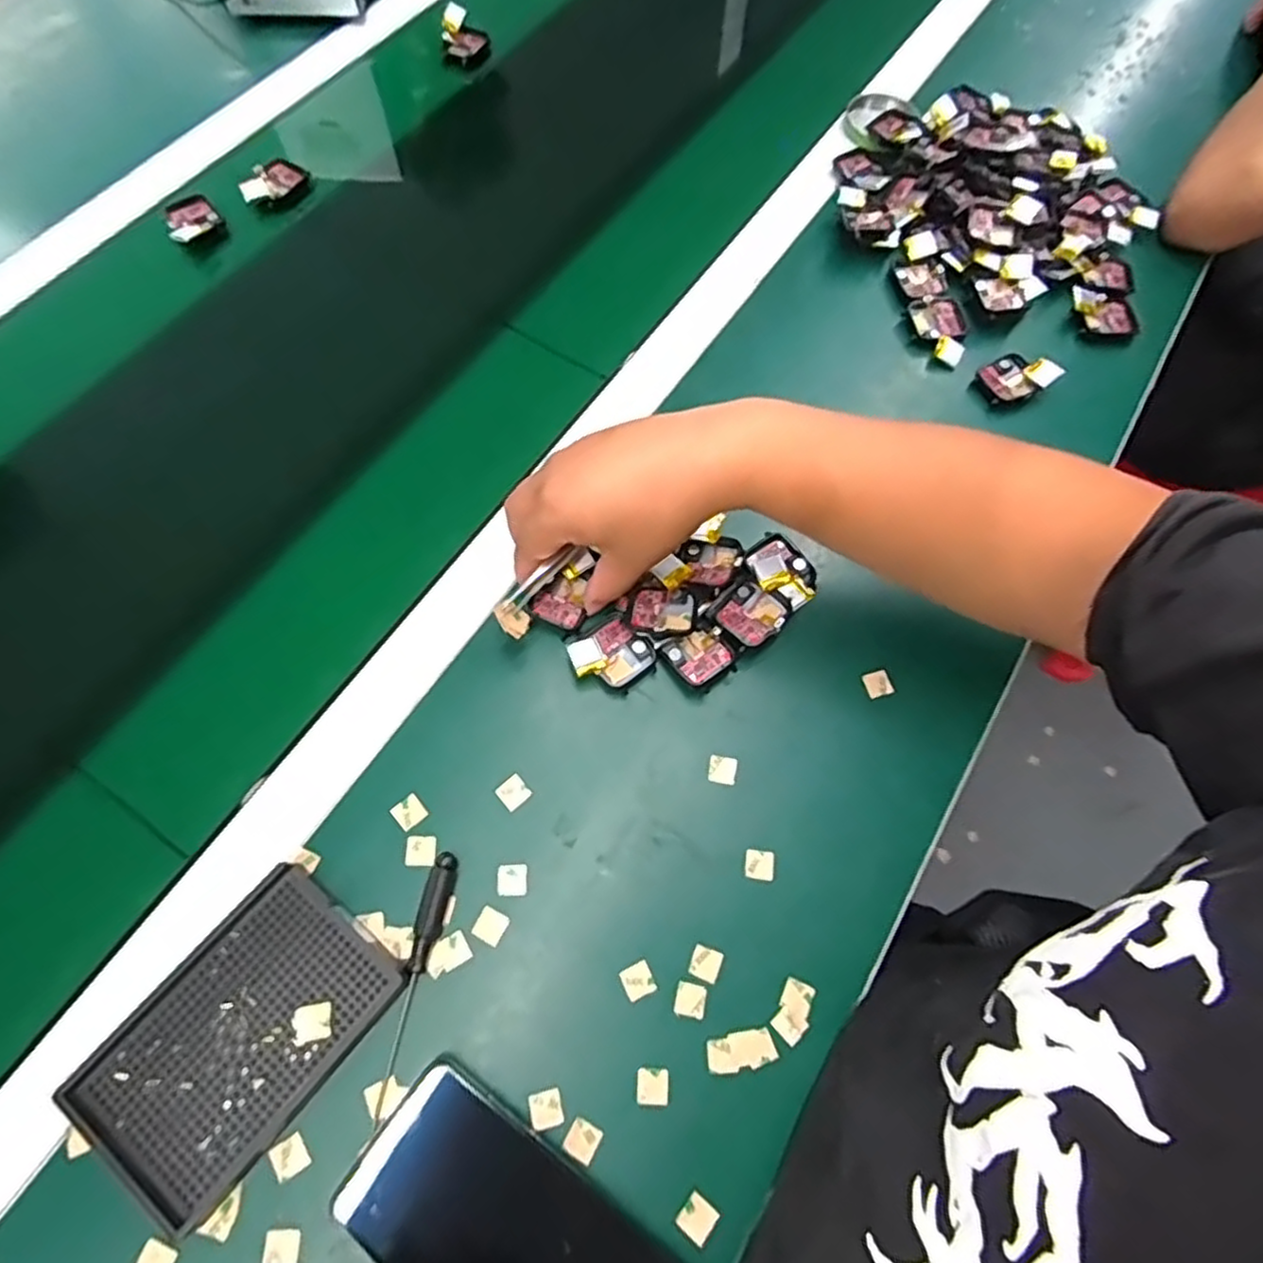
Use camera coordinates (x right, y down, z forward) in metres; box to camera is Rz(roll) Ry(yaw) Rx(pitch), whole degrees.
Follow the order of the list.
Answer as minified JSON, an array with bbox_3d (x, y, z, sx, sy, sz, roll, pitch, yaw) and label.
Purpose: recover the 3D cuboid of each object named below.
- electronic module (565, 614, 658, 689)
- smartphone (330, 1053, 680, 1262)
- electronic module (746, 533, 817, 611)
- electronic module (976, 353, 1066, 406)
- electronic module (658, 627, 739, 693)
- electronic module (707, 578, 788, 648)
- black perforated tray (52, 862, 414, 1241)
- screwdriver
[{"bbox_3d":[-0.014,0.013,0.441,0.047,0.017,0.040,-34,72,-15],"label":"electronic module"},{"bbox_3d":[-0.053,0.283,0.332,0.163,0.014,0.077,33,70,12],"label":"smartphone"},{"bbox_3d":[0.096,-0.042,0.458,0.042,0.020,0.051,-37,73,-16],"label":"electronic module"},{"bbox_3d":[0.287,-0.193,0.545,0.051,0.019,0.045,-31,71,-14],"label":"electronic module"},{"bbox_3d":[0.042,0.016,0.445,0.035,0.006,0.036,-34,72,-15],"label":"electronic module"},{"bbox_3d":[0.073,-0.011,0.450,0.037,0.011,0.040,-42,74,-17],"label":"electronic module"},{"bbox_3d":[-0.192,0.198,0.359,0.092,0.024,0.135,39,71,14],"label":"black perforated tray"},{"bbox_3d":[-0.112,0.180,0.374,0.013,0.013,0.126,11,67,3],"label":"screwdriver"}]

